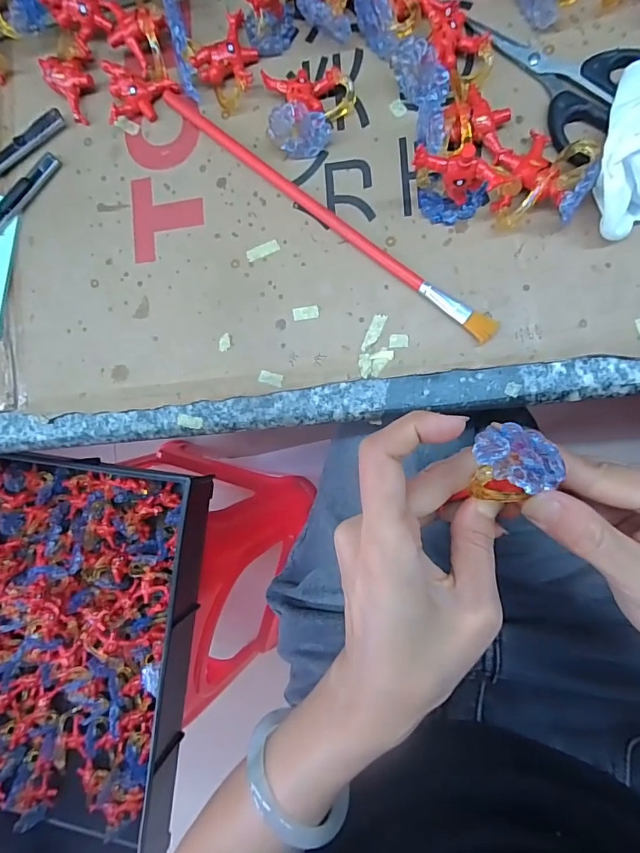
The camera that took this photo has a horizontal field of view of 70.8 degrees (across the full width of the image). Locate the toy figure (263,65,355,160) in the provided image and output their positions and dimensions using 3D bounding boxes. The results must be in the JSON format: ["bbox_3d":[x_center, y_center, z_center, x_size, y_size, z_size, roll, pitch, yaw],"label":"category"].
[{"bbox_3d":[-0.007,-0.198,0.270,0.052,0.027,0.055,-7,89,9],"label":"toy figure"}]

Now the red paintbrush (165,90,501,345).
[{"bbox_3d":[0.001,-0.136,0.276,0.259,0.008,0.015,40,96,7],"label":"red paintbrush"}]

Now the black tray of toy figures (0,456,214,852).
[{"bbox_3d":[-0.313,0.299,0.527,0.317,0.074,0.523,8,90,10],"label":"black tray of toy figures"}]

